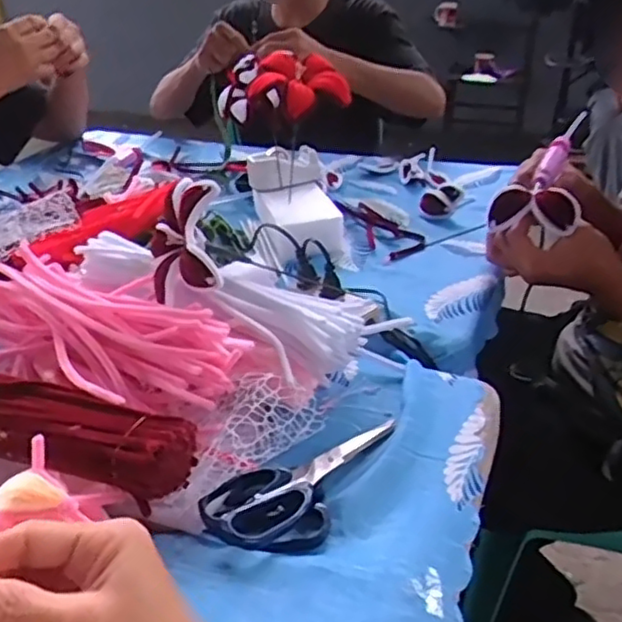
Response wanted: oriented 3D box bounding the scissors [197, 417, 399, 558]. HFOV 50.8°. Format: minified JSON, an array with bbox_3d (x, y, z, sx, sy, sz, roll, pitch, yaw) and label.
[{"bbox_3d":[-0.003,0.121,0.497,0.080,0.021,0.169,18,35,28],"label":"scissors"}]

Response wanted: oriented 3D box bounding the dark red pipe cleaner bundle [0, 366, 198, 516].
[{"bbox_3d":[-0.228,0.080,0.504,0.298,0.049,0.071,15,34,23],"label":"dark red pipe cleaner bundle"}]

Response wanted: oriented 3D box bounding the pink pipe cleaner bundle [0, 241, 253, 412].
[{"bbox_3d":[-0.197,0.018,0.593,0.334,0.075,0.127,21,37,31],"label":"pink pipe cleaner bundle"}]

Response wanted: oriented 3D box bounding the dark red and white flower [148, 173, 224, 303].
[{"bbox_3d":[-0.110,-0.064,0.567,0.058,0.095,0.101,-6,32,-11],"label":"dark red and white flower"}]

